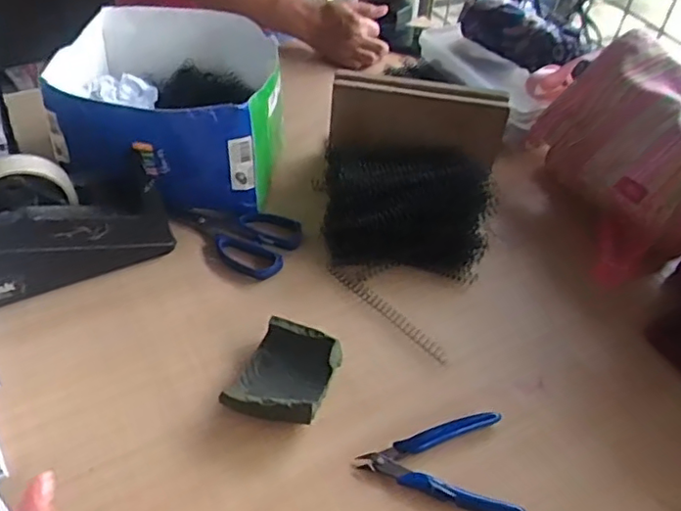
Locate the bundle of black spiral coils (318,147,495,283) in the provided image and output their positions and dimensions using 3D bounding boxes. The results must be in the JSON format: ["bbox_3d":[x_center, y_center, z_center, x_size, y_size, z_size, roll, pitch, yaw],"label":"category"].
[{"bbox_3d":[0.070,-0.043,0.605,0.171,0.097,0.085,5,46,-2],"label":"bundle of black spiral coils"}]

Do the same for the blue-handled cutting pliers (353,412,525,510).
[{"bbox_3d":[0.074,0.158,0.471,0.118,0.010,0.082,2,47,-5],"label":"blue-handled cutting pliers"}]

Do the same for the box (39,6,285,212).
[{"bbox_3d":[-0.180,-0.162,0.668,0.228,0.129,0.221,0,47,-7],"label":"box"}]

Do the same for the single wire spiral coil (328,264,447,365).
[{"bbox_3d":[0.042,0.051,0.571,0.010,0.012,0.147,-33,58,-31],"label":"single wire spiral coil"}]

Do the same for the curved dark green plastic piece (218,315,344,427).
[{"bbox_3d":[-0.045,0.099,0.505,0.071,0.031,0.086,18,47,11],"label":"curved dark green plastic piece"}]

